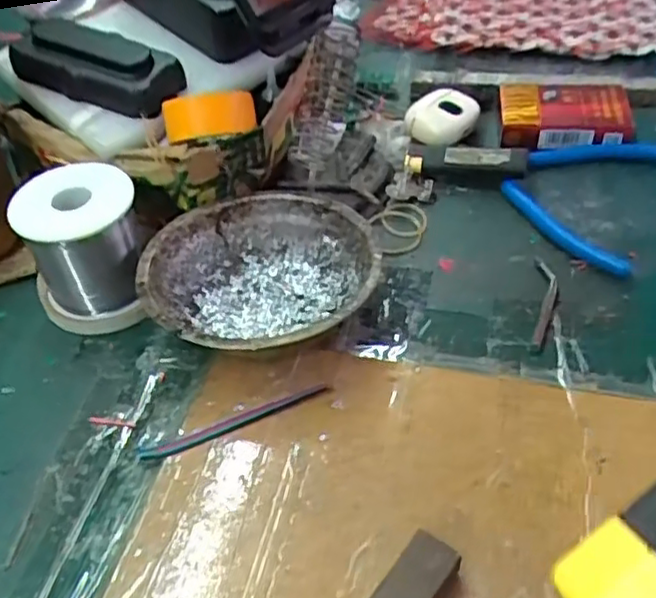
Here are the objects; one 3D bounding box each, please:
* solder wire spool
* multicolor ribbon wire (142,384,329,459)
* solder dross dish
[{"bbox_3d":[-0.138,-0.028,0.386,0.065,0.071,0.067,-19,47,-14],"label":"solder wire spool"},{"bbox_3d":[-0.045,0.060,0.332,0.096,0.004,0.011,-19,47,-14],"label":"multicolor ribbon wire"},{"bbox_3d":[-0.036,-0.008,0.372,0.122,0.042,0.121,-2,45,2],"label":"solder dross dish"}]

